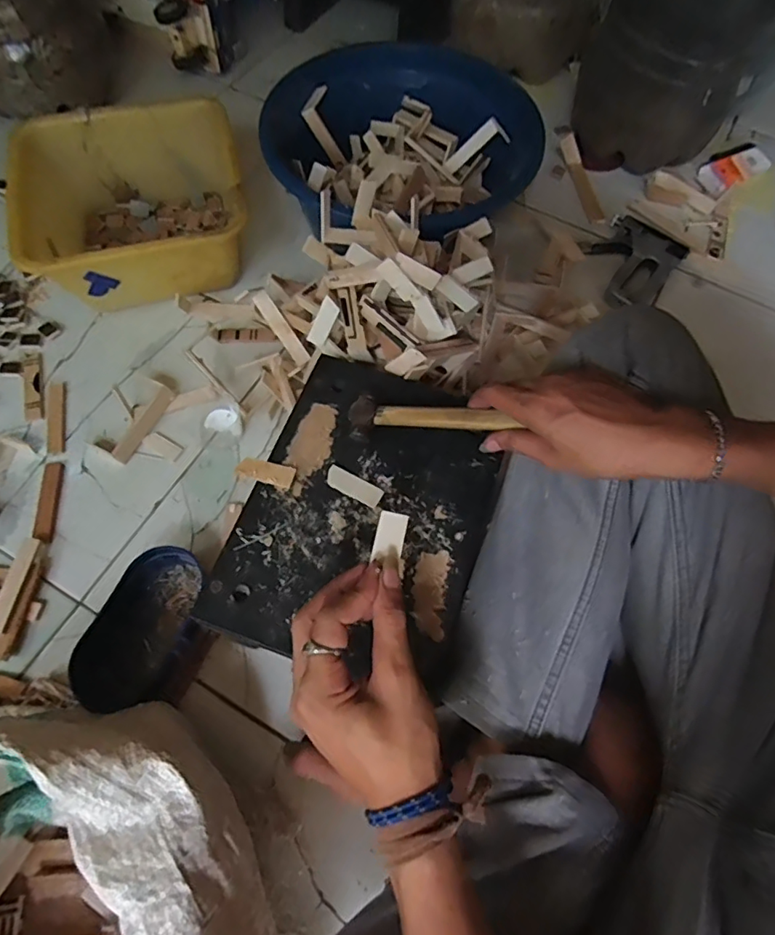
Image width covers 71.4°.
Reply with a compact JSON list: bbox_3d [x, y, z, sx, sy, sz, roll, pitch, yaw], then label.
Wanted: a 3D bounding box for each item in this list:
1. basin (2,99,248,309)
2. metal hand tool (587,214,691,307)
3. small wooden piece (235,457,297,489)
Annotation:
[{"bbox_3d":[-0.328,-0.350,0.724,0.261,0.146,0.248,-14,66,-9],"label":"basin"},{"bbox_3d":[0.348,-0.296,0.770,0.115,0.024,0.167,34,68,13],"label":"metal hand tool"},{"bbox_3d":[-0.110,0.003,0.490,0.051,0.004,0.021,16,68,-1],"label":"small wooden piece"}]

